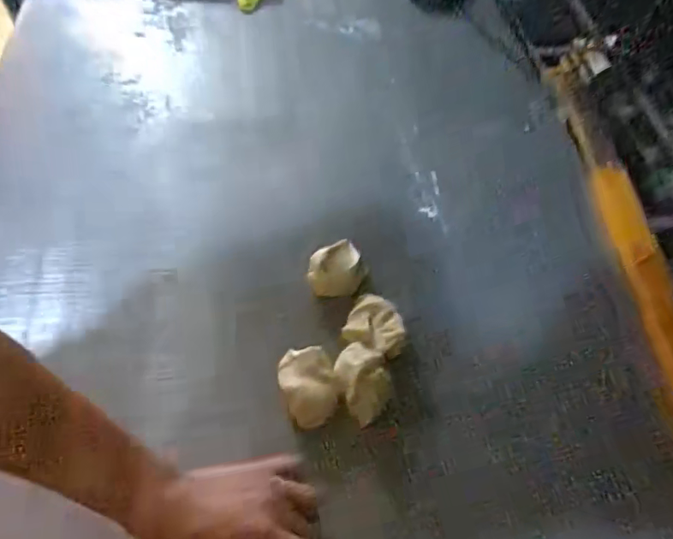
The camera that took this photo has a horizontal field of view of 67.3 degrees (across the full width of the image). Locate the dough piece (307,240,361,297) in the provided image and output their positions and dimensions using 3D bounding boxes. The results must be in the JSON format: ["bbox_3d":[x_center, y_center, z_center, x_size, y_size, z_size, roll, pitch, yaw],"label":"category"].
[{"bbox_3d":[-0.003,-0.002,0.537,0.053,0.028,0.053,-1,57,-5],"label":"dough piece"}]

